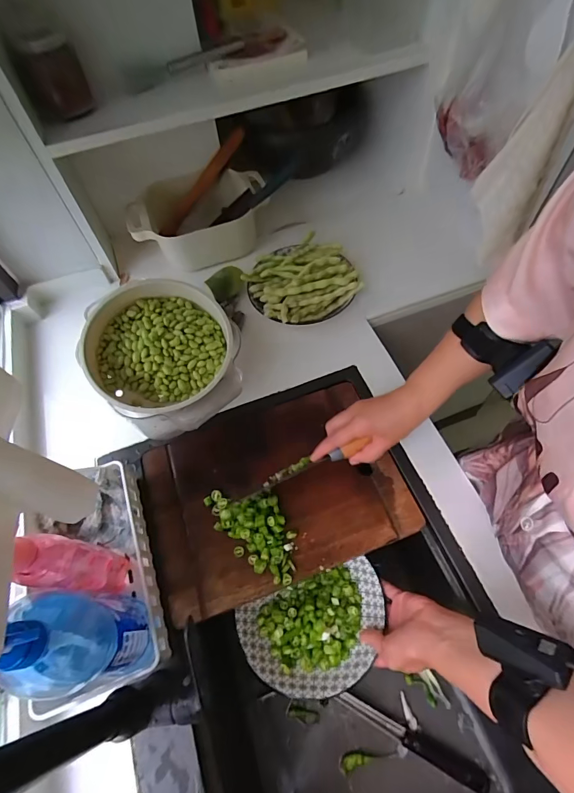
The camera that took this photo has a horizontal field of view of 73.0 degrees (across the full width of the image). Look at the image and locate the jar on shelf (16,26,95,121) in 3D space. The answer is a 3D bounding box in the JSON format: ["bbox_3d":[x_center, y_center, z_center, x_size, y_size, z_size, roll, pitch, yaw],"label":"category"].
[{"bbox_3d":[-0.344,-0.490,0.588,0.064,0.091,0.061,-16,61,-7],"label":"jar on shelf"}]

